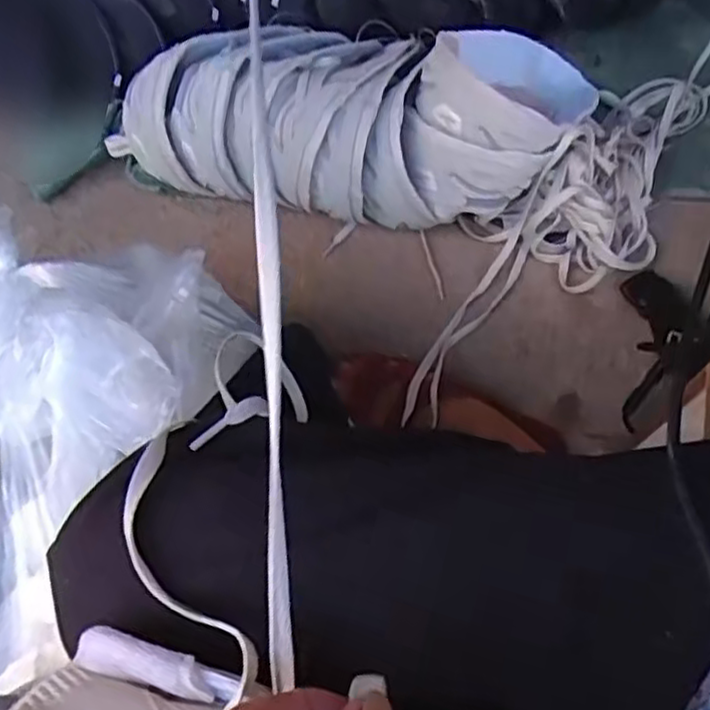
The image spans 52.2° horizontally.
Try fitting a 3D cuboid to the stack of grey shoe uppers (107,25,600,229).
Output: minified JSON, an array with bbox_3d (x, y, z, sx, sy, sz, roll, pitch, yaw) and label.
[{"bbox_3d":[0.008,-0.207,0.666,0.422,0.140,0.175,2,63,0],"label":"stack of grey shoe uppers"}]

